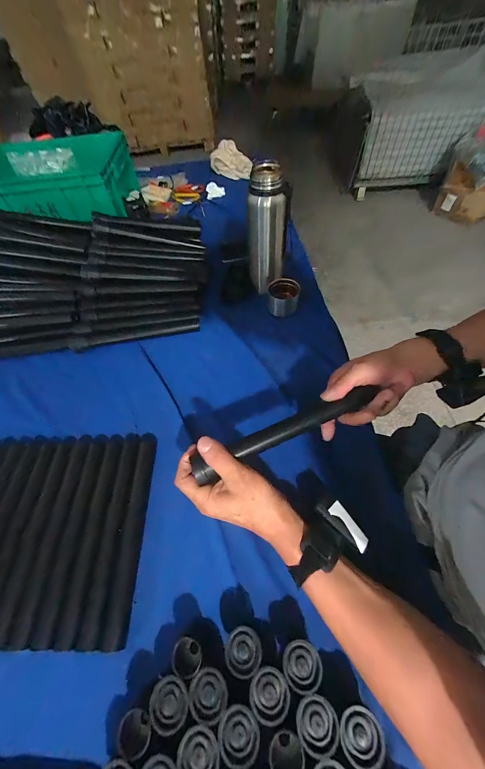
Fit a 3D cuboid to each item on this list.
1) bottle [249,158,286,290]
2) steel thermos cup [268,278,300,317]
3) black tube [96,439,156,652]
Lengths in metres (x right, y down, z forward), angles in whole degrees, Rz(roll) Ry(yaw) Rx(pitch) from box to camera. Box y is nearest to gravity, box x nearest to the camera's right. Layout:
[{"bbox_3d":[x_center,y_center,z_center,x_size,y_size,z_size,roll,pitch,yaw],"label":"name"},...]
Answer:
[{"bbox_3d":[0.045,-0.275,0.490,0.071,0.207,0.072,3,57,6],"label":"bottle"},{"bbox_3d":[0.083,-0.175,0.525,0.062,0.041,0.064,3,57,6],"label":"steel thermos cup"},{"bbox_3d":[-0.144,0.187,0.341,0.029,0.026,0.225,-3,57,2],"label":"black tube"}]

